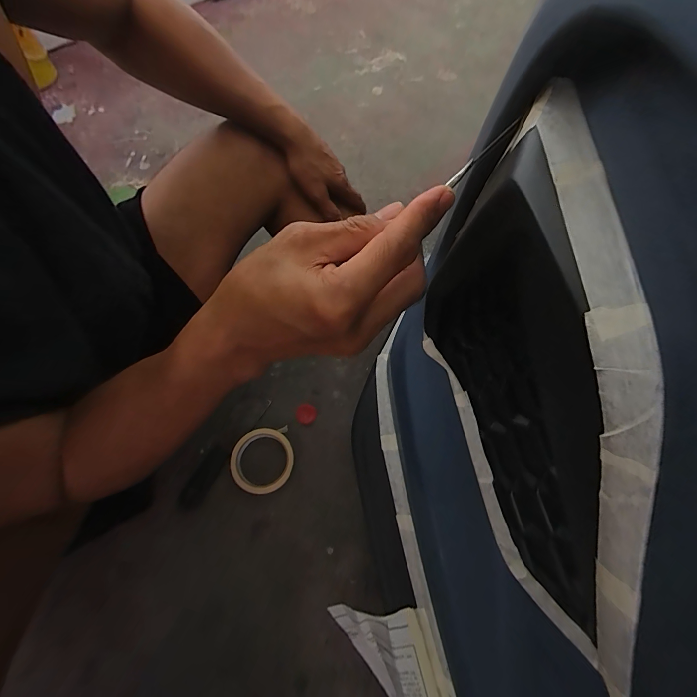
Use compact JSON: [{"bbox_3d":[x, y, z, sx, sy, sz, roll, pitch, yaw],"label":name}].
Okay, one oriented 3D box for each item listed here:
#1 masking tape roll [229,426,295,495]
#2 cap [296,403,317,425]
[{"bbox_3d":[-0.139,0.182,0.530,0.101,0.021,0.098,1,66,-2],"label":"masking tape roll"},{"bbox_3d":[-0.073,0.114,0.565,0.034,0.011,0.034,1,66,-2],"label":"cap"}]

